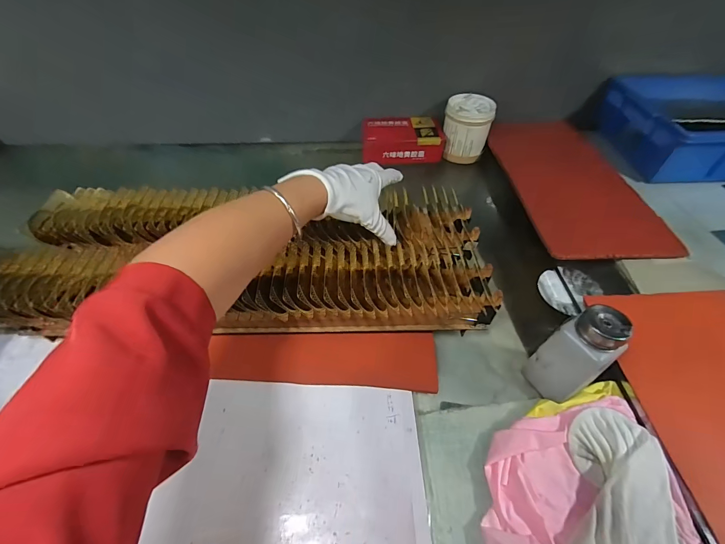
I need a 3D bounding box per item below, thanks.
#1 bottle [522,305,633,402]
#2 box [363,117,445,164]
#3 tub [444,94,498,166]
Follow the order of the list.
[{"bbox_3d":[0.216,0.091,0.347,0.045,0.133,0.053,-22,54,-21],"label":"bottle"},{"bbox_3d":[0.079,-0.275,0.702,0.164,0.053,0.114,-4,50,-3],"label":"box"},{"bbox_3d":[0.213,-0.298,0.692,0.091,0.109,0.096,13,51,11],"label":"tub"}]

